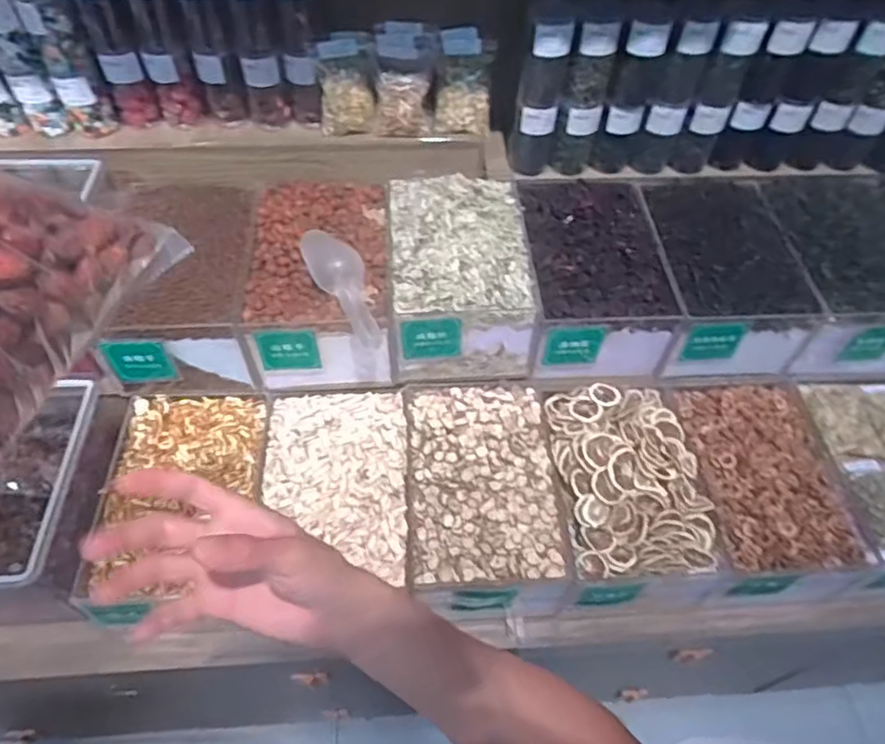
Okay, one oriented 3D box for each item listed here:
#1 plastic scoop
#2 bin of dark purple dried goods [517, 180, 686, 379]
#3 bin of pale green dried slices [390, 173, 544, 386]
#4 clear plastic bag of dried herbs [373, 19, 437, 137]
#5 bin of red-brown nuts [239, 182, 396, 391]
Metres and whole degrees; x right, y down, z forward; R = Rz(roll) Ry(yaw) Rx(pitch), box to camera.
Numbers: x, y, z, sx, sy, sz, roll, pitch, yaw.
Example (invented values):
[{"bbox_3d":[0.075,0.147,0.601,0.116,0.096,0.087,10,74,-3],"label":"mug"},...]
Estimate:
[{"bbox_3d":[-0.129,-0.121,0.840,0.062,0.033,0.230,-24,58,-19],"label":"plastic scoop"},{"bbox_3d":[0.223,-0.154,0.968,0.189,0.182,0.285,-2,54,-4],"label":"bin of dark purple dried goods"},{"bbox_3d":[0.024,-0.158,0.931,0.194,0.185,0.281,-2,54,-4],"label":"bin of pale green dried slices"},{"bbox_3d":[-0.057,-0.446,0.949,0.085,0.056,0.170,2,96,-1],"label":"clear plastic bag of dried herbs"},{"bbox_3d":[-0.177,-0.133,0.954,0.195,0.156,0.294,-2,54,-5],"label":"bin of red-brown nuts"}]

